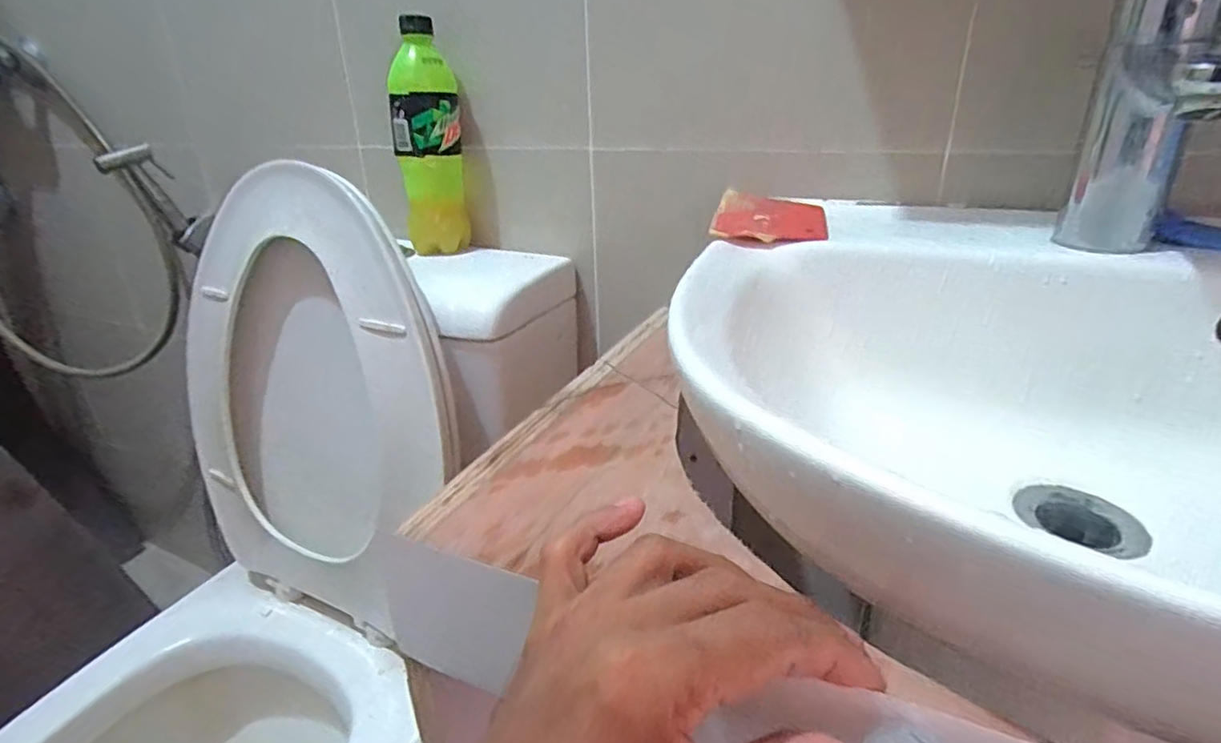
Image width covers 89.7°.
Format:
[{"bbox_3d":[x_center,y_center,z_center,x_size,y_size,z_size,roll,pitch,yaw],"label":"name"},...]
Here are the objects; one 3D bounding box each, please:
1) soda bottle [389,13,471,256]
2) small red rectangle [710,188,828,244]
[{"bbox_3d":[-0.173,-0.218,0.585,0.059,0.202,0.053,-6,24,-10],"label":"soda bottle"},{"bbox_3d":[0.120,-0.116,0.459,0.078,0.020,0.104,5,25,15],"label":"small red rectangle"}]

